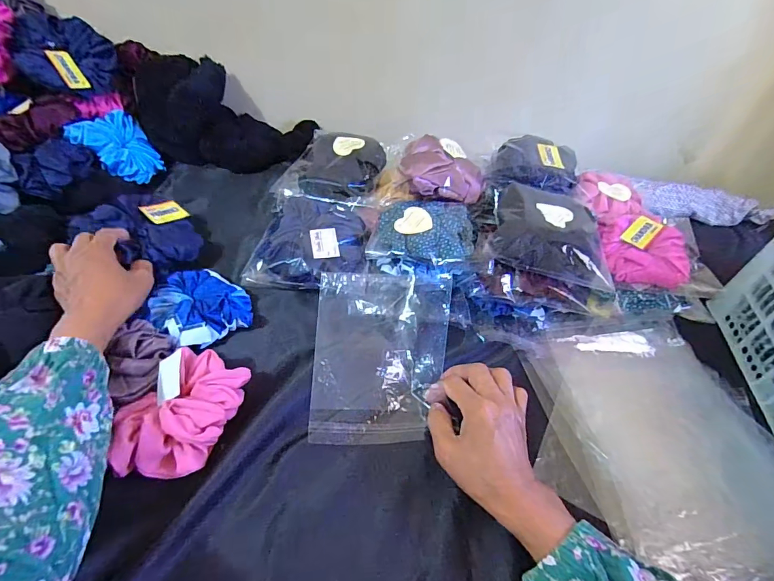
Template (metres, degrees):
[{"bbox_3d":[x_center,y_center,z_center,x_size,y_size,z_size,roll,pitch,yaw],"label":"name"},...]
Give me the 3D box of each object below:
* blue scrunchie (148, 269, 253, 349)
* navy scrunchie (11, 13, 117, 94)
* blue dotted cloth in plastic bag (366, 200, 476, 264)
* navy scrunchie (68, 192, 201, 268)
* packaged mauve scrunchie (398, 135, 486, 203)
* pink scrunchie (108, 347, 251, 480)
[{"bbox_3d":[-0.212,0.014,0.459,0.096,0.033,0.101,3,45,-4],"label":"blue scrunchie"},{"bbox_3d":[-0.482,-0.353,0.614,0.119,0.050,0.113,3,88,-26],"label":"navy scrunchie"},{"bbox_3d":[0.045,-0.075,0.502,0.120,0.038,0.094,9,45,2],"label":"blue dotted cloth in plastic bag"},{"bbox_3d":[-0.292,-0.071,0.510,0.119,0.039,0.119,33,30,0],"label":"navy scrunchie"},{"bbox_3d":[0.074,-0.160,0.552,0.108,0.055,0.096,2,46,-5],"label":"packaged mauve scrunchie"},{"bbox_3d":[-0.182,0.108,0.360,0.081,0.039,0.121,21,47,13],"label":"pink scrunchie"}]

